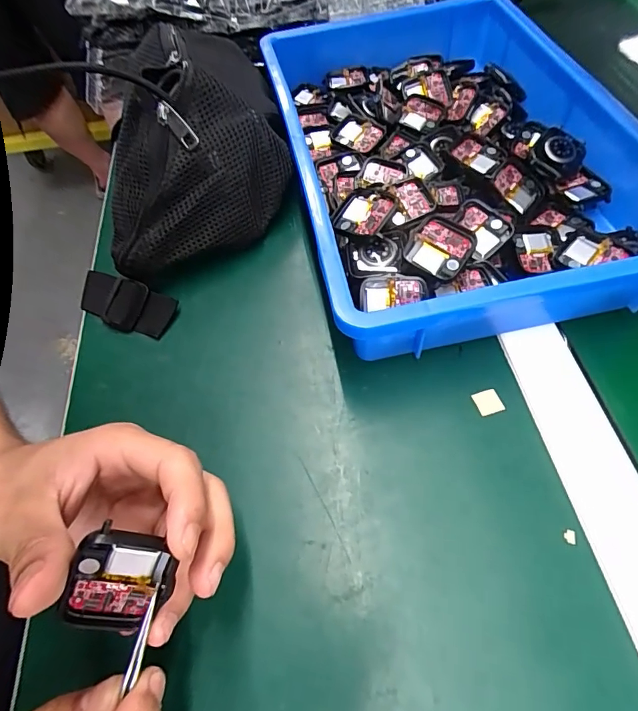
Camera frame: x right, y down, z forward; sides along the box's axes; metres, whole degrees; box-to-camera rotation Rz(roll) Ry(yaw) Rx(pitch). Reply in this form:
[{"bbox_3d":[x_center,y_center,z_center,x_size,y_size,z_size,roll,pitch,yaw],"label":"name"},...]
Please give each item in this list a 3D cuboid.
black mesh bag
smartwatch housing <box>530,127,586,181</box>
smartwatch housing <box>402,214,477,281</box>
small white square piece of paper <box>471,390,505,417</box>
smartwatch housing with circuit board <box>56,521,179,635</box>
[{"bbox_3d":[-0.098,-0.149,0.342,0.158,0.114,0.121,-24,59,-11],"label":"black mesh bag"},{"bbox_3d":[0.190,-0.159,0.347,0.038,0.007,0.035,29,88,0],"label":"smartwatch housing"},{"bbox_3d":[0.077,-0.068,0.280,0.038,0.012,0.041,27,63,20],"label":"smartwatch housing"},{"bbox_3d":[0.107,0.029,0.278,0.016,0.004,0.015,-14,57,-4],"label":"small white square piece of paper"},{"bbox_3d":[-0.078,0.088,0.173,0.035,0.046,0.007,22,14,-21],"label":"smartwatch housing with circuit board"}]

